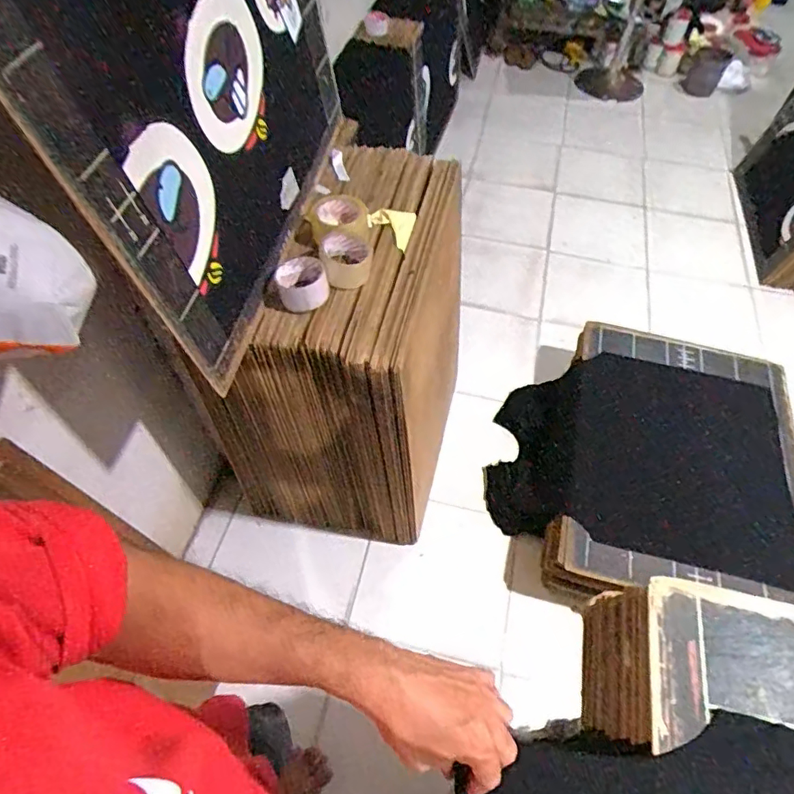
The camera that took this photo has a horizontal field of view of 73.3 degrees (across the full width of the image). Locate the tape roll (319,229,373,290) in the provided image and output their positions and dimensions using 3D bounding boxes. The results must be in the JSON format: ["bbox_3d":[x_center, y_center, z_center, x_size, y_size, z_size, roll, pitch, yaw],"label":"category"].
[{"bbox_3d":[-0.088,-0.240,0.924,0.092,0.046,0.101,1,58,-2],"label":"tape roll"}]

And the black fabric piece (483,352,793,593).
[{"bbox_3d":[0.669,0.191,1.534,0.760,0.193,0.592,12,58,5],"label":"black fabric piece"}]

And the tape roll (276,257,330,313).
[{"bbox_3d":[-0.158,-0.189,0.902,0.083,0.056,0.076,1,58,-2],"label":"tape roll"}]

